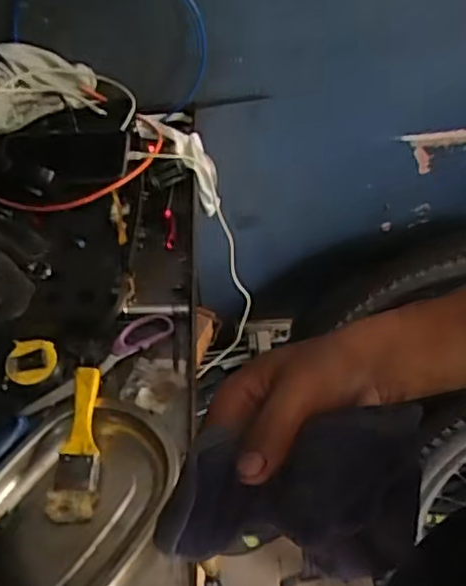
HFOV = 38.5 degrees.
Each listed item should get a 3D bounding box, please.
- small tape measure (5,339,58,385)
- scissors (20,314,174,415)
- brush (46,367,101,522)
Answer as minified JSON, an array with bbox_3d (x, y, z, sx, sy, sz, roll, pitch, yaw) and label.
[{"bbox_3d":[-0.208,0.072,0.691,0.049,0.018,0.050,-1,51,1],"label":"small tape measure"},{"bbox_3d":[-0.142,0.070,0.697,0.179,0.009,0.035,-33,58,-22],"label":"scissors"},{"bbox_3d":[-0.143,0.138,0.622,0.042,0.014,0.140,0,64,2],"label":"brush"}]

